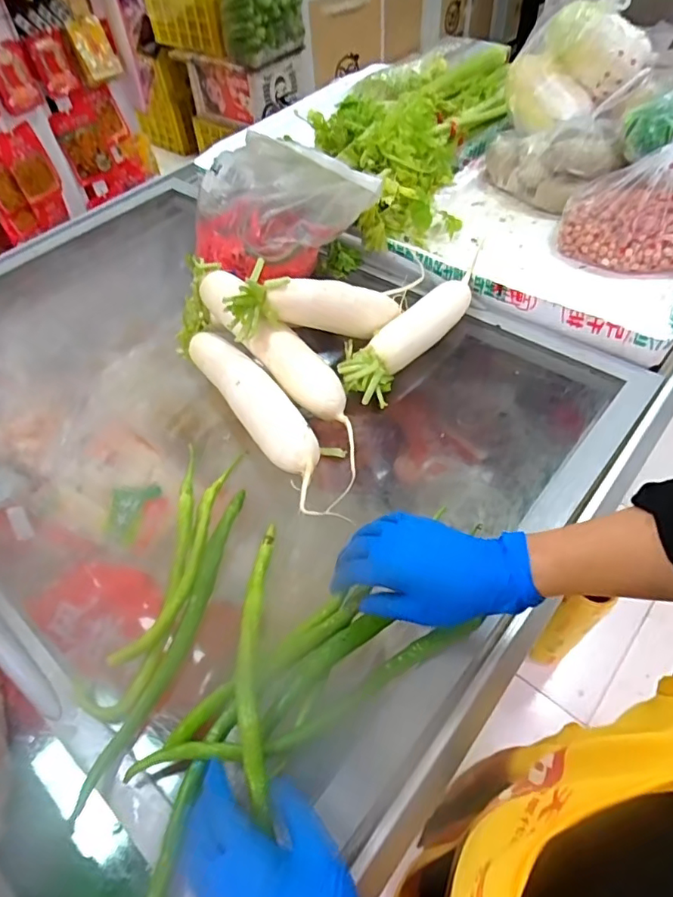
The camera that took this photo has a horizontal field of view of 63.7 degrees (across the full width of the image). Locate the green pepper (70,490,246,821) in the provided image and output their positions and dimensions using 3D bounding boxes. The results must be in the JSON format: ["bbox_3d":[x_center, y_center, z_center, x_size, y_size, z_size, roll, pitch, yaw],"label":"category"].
[{"bbox_3d":[-0.139,0.160,0.484,0.025,0.024,0.285,13,53,14],"label":"green pepper"}]

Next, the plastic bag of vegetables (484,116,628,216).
[{"bbox_3d":[0.353,-0.476,0.894,0.216,0.101,0.118,23,57,21],"label":"plastic bag of vegetables"}]

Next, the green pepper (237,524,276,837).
[{"bbox_3d":[-0.067,0.164,0.449,0.025,0.016,0.240,-5,45,0],"label":"green pepper"}]

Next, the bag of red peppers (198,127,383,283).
[{"bbox_3d":[-0.095,-0.328,0.749,0.251,0.120,0.170,27,58,23],"label":"bag of red peppers"}]

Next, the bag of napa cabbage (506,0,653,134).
[{"bbox_3d":[0.386,-0.612,0.867,0.211,0.145,0.136,11,53,13],"label":"bag of napa cabbage"}]

